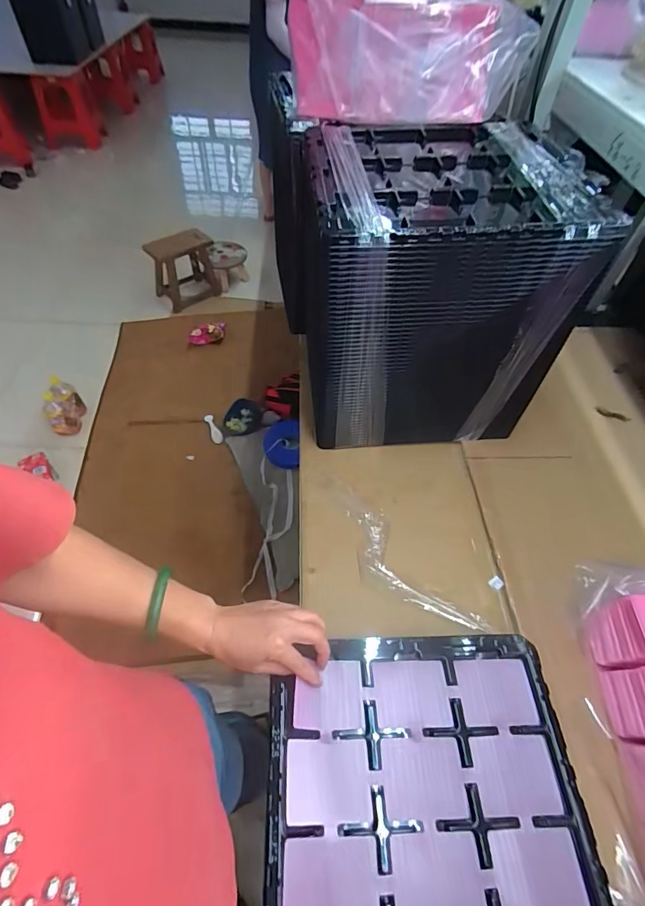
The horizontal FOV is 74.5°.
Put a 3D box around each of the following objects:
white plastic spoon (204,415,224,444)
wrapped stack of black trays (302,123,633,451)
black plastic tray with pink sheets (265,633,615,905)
[{"bbox_3d":[-0.447,-0.097,1.748,0.043,0.022,0.145,-20,57,-17],"label":"white plastic spoon"},{"bbox_3d":[0.166,-0.266,0.745,0.377,0.416,0.333,0,53,-3],"label":"wrapped stack of black trays"},{"bbox_3d":[0.111,0.386,0.433,0.327,0.024,0.365,0,53,-3],"label":"black plastic tray with pink sheets"}]

